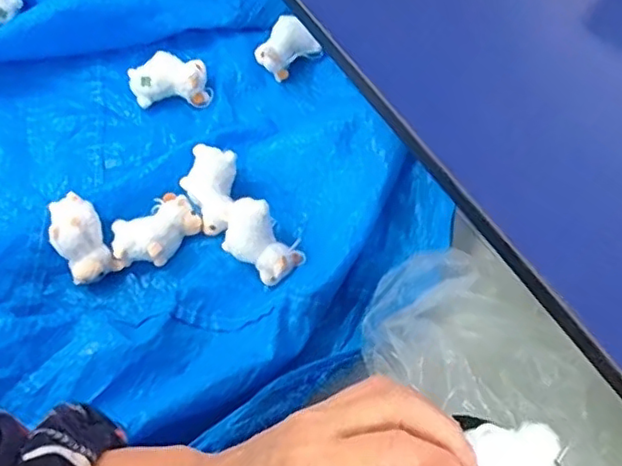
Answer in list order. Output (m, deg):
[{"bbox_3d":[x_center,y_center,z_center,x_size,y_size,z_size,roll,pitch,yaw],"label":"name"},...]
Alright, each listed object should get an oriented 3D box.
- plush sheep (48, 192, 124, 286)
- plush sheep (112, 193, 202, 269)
[{"bbox_3d":[-0.321,0.009,0.856,0.068,0.050,0.121,-27,110,-12],"label":"plush sheep"},{"bbox_3d":[-0.220,-0.003,0.877,0.122,0.043,0.078,-28,68,-12],"label":"plush sheep"}]

